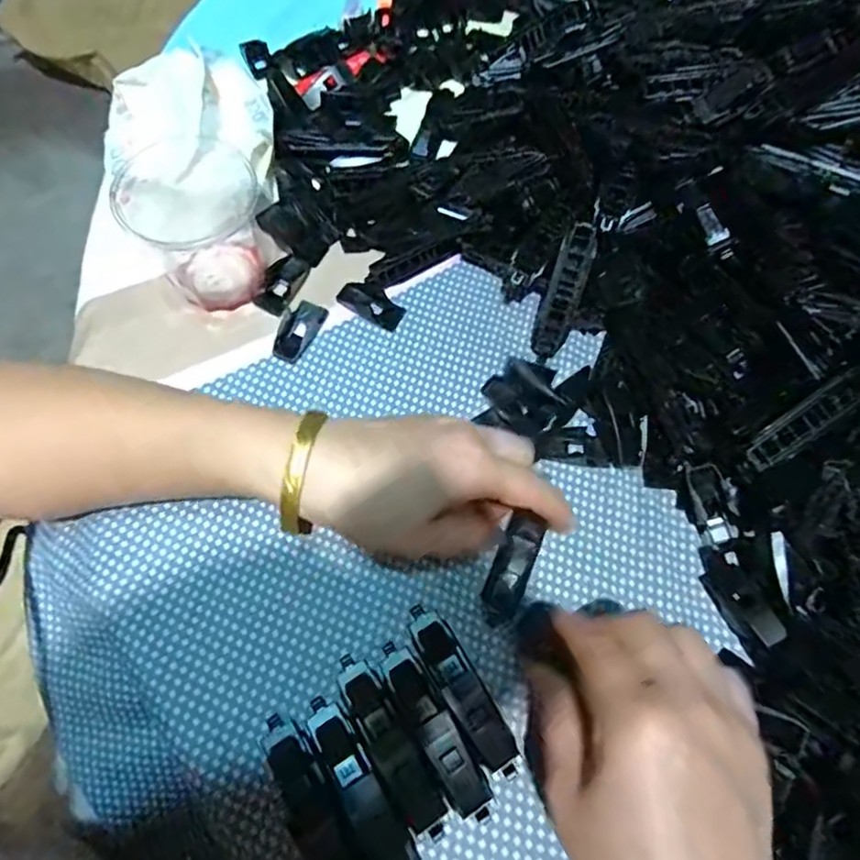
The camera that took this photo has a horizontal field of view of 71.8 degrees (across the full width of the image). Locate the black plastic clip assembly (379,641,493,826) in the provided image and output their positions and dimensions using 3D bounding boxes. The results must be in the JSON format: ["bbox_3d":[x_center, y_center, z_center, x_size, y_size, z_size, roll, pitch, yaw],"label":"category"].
[{"bbox_3d":[0.002,0.133,0.264,0.019,0.019,0.080,-30,70,-14],"label":"black plastic clip assembly"}]

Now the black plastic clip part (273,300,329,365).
[{"bbox_3d":[-0.079,-0.059,0.355,0.023,0.004,0.042,24,67,10],"label":"black plastic clip part"}]

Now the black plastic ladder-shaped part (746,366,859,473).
[{"bbox_3d":[0.186,-0.006,0.289,0.068,0.006,0.018,-40,70,9],"label":"black plastic ladder-shaped part"}]

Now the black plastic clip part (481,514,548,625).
[{"bbox_3d":[0.041,0.071,0.299,0.019,0.011,0.053,24,66,10],"label":"black plastic clip part"}]

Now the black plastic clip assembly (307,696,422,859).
[{"bbox_3d":[-0.029,0.157,0.258,0.018,0.009,0.083,-28,69,-13],"label":"black plastic clip assembly"}]

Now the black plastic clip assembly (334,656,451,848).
[{"bbox_3d":[-0.018,0.140,0.266,0.019,0.009,0.082,-30,70,-14],"label":"black plastic clip assembly"}]

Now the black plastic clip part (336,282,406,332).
[{"bbox_3d":[-0.035,-0.078,0.365,0.040,0.007,0.021,26,68,11],"label":"black plastic clip part"}]

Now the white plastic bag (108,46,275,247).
[{"bbox_3d":[-0.149,-0.186,0.373,0.108,0.042,0.154,-22,68,-11],"label":"white plastic bag"}]

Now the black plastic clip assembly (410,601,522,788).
[{"bbox_3d":[0.015,0.118,0.273,0.018,0.016,0.082,-29,69,-13],"label":"black plastic clip assembly"}]

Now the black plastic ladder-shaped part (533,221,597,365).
[{"bbox_3d":[0.077,-0.078,0.340,0.019,0.004,0.076,20,103,8],"label":"black plastic ladder-shaped part"}]

